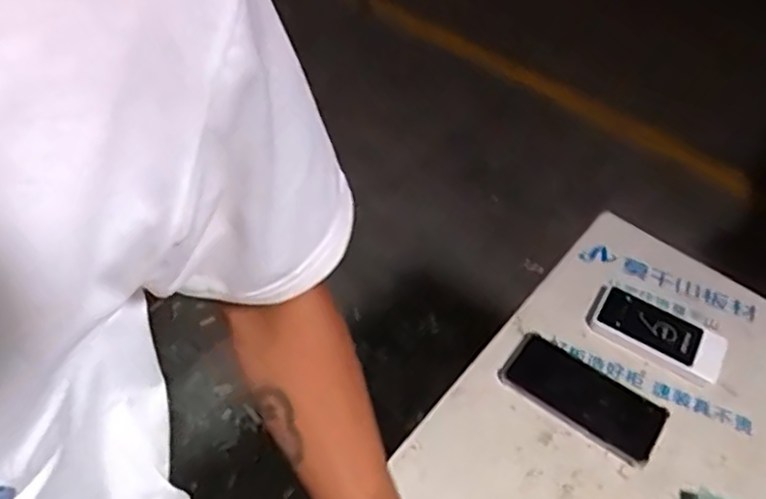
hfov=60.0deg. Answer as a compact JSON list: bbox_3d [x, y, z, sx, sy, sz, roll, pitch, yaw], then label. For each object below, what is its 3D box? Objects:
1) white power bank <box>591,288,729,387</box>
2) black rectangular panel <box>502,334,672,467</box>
[{"bbox_3d":[0.315,0.097,0.760,0.141,0.017,0.074,27,52,18],"label":"white power bank"},{"bbox_3d":[0.209,0.155,0.700,0.164,0.011,0.073,31,53,21],"label":"black rectangular panel"}]

